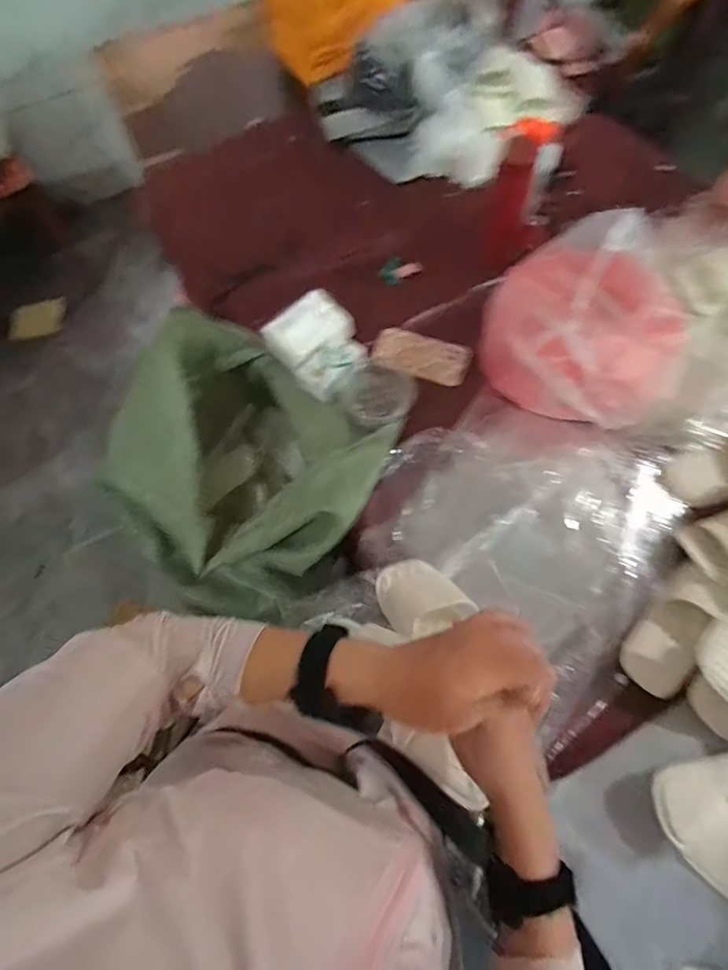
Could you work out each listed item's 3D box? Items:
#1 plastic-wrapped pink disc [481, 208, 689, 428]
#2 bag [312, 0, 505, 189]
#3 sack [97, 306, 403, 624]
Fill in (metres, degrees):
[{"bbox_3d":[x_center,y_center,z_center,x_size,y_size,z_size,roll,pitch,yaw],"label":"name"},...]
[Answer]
[{"bbox_3d":[0.357,-0.253,0.756,0.298,0.171,0.326,23,71,11],"label":"plastic-wrapped pink disc"},{"bbox_3d":[0.092,-0.841,1.030,0.396,0.227,0.289,-5,68,1],"label":"bag"},{"bbox_3d":[-0.231,-0.020,0.891,0.469,0.322,0.394,38,75,16],"label":"sack"}]

